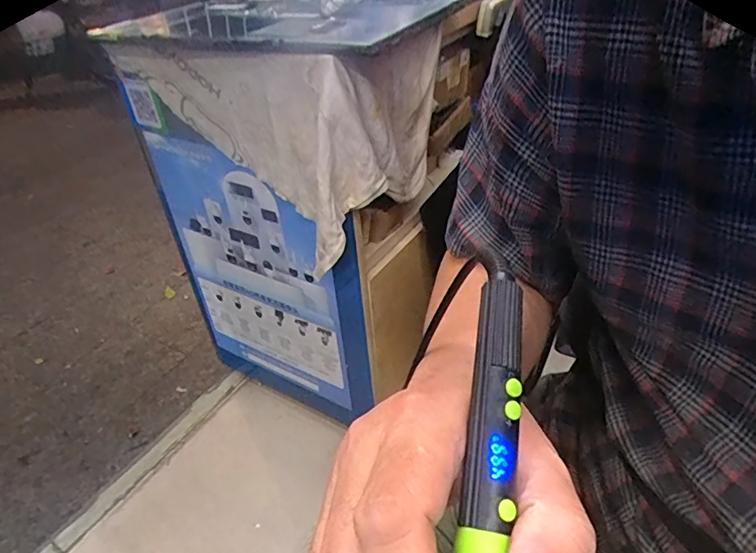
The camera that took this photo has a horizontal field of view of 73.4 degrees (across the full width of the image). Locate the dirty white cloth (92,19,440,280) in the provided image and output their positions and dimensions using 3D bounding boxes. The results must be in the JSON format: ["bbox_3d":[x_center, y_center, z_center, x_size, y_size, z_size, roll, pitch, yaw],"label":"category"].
[{"bbox_3d":[-0.140,-0.272,0.858,0.421,0.252,0.340,18,42,25],"label":"dirty white cloth"}]

